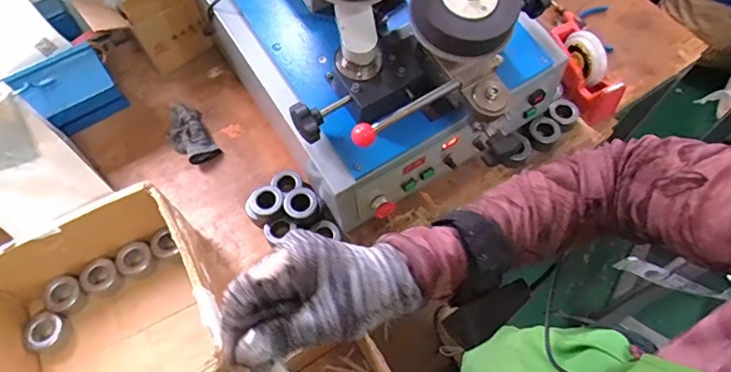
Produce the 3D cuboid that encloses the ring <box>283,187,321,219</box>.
[{"bbox_3d":[-0.117,0.033,0.884,0.064,0.030,0.060,-1,63,1],"label":"ring"}]

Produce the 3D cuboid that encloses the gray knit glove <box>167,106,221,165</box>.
[{"bbox_3d":[-0.368,-0.109,1.005,0.085,0.043,0.139,-33,67,-14],"label":"gray knit glove"}]

